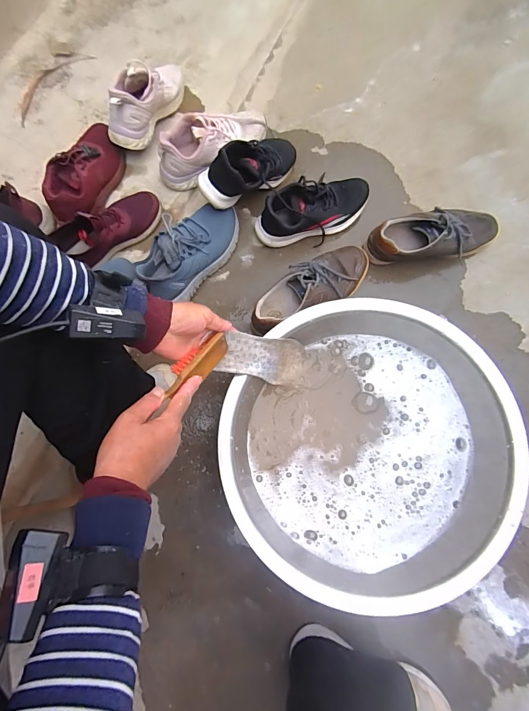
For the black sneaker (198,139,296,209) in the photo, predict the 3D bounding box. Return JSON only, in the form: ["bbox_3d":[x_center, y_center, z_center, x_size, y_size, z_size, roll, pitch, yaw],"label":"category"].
[{"bbox_3d":[-0.022,-0.387,0.718,0.112,0.093,0.245,45,61,10],"label":"black sneaker"}]

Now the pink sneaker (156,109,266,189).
[{"bbox_3d":[-0.110,-0.454,0.752,0.255,0.094,0.099,-25,77,-5],"label":"pink sneaker"}]

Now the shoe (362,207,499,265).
[{"bbox_3d":[0.337,-0.243,0.712,0.260,0.079,0.108,-17,77,-3],"label":"shoe"}]

